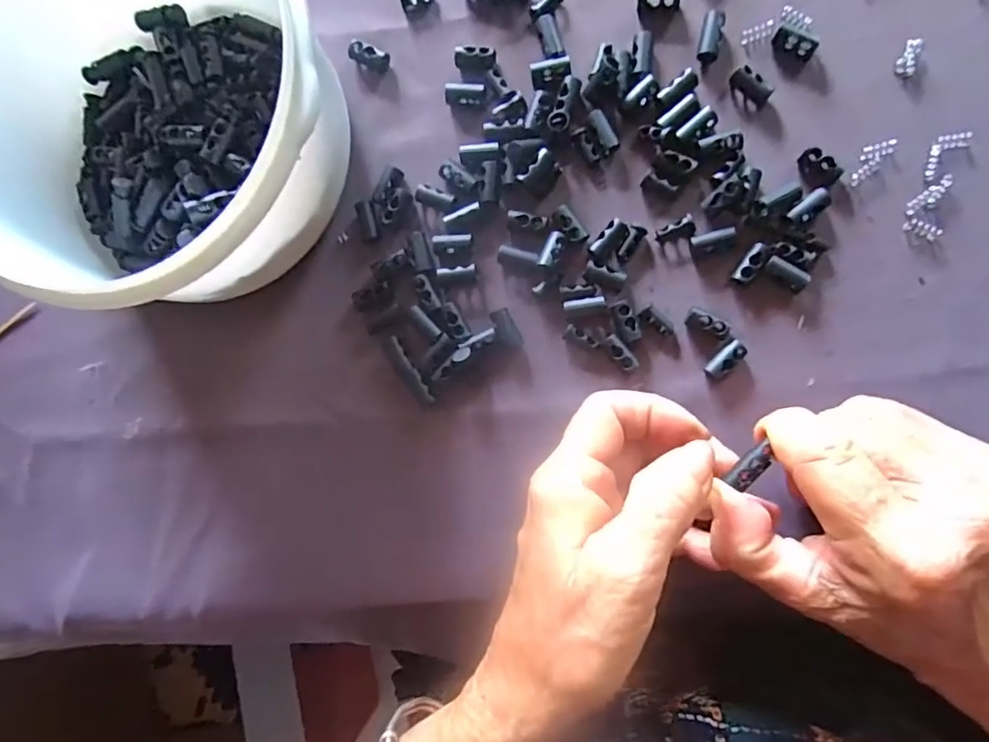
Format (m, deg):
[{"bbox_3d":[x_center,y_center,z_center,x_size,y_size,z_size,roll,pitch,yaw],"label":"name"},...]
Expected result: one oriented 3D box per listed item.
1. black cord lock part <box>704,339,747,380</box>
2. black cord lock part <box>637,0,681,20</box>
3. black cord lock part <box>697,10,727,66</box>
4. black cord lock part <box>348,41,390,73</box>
[{"bbox_3d":[0.099,-0.005,0.237,0.021,0.007,0.009,-38,85,6],"label":"black cord lock part"},{"bbox_3d":[0.073,-0.161,0.243,0.019,0.005,0.009,-1,90,8],"label":"black cord lock part"},{"bbox_3d":[0.094,-0.144,0.239,0.009,0.006,0.021,12,91,7],"label":"black cord lock part"},{"bbox_3d":[-0.058,-0.147,0.259,0.019,0.007,0.008,20,93,7],"label":"black cord lock part"}]

